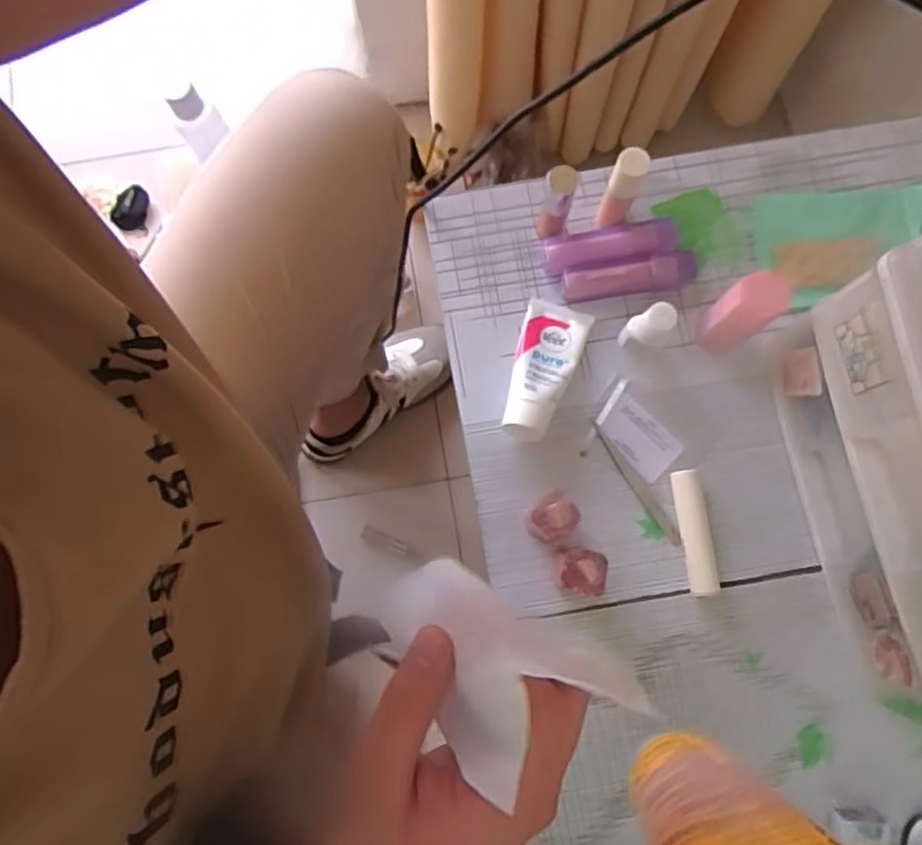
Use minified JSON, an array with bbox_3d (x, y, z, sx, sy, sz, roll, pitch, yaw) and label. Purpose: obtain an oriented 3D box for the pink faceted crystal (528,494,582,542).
[{"bbox_3d":[0.057,0.060,0.414,0.024,0.059,0.027,-39,82,-6],"label":"pink faceted crystal"}]

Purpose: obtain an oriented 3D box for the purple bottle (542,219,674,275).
[{"bbox_3d":[0.101,-0.120,0.466,0.089,0.021,0.023,-9,80,-2],"label":"purple bottle"}]

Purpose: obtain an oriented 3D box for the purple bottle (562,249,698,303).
[{"bbox_3d":[0.114,-0.099,0.457,0.091,0.020,0.021,-8,80,-1],"label":"purple bottle"}]

